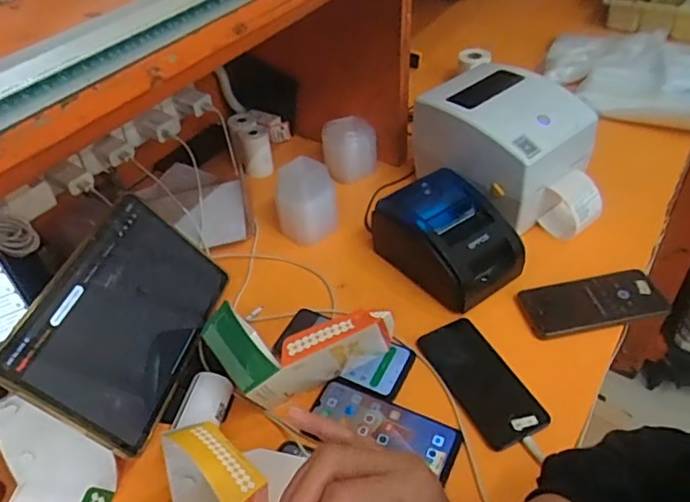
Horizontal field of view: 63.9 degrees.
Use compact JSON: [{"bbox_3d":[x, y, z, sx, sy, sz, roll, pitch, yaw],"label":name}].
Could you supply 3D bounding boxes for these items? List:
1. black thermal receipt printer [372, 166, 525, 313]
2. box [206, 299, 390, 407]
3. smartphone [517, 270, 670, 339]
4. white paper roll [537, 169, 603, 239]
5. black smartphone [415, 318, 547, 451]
[{"bbox_3d":[0.138,-0.020,0.751,0.125,0.100,0.177,-31,48,-24],"label":"black thermal receipt printer"},{"bbox_3d":[-0.055,0.119,0.614,0.188,0.118,0.117,7,45,14],"label":"box"},{"bbox_3d":[0.311,0.064,0.695,0.172,0.011,0.071,-9,55,-1],"label":"smartphone"},{"bbox_3d":[0.324,-0.058,0.793,0.050,0.099,0.069,-35,50,-27],"label":"white paper roll"},{"bbox_3d":[0.155,0.147,0.641,0.077,0.014,0.167,-22,45,-16],"label":"black smartphone"}]

